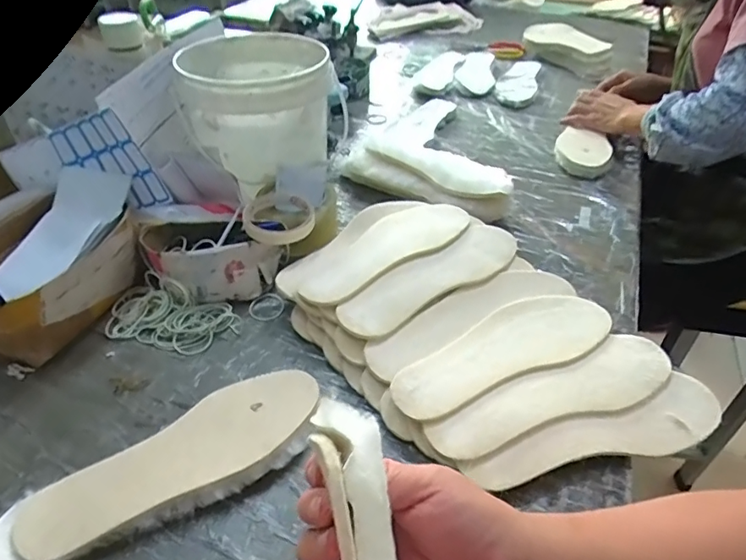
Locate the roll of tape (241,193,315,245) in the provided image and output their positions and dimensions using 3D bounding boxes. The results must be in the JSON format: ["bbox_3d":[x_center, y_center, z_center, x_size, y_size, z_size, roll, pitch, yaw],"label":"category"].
[{"bbox_3d":[-0.116,-0.077,0.627,0.085,0.025,0.085,-7,40,-10],"label":"roll of tape"}]

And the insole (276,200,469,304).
[{"bbox_3d":[0.006,-0.046,0.618,0.255,0.011,0.108,-28,48,-30],"label":"insole"}]

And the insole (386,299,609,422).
[{"bbox_3d":[0.132,0.069,0.518,0.255,0.018,0.086,-15,42,-21],"label":"insole"}]

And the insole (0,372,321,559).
[{"bbox_3d":[-0.164,0.156,0.432,0.260,0.033,0.091,-22,45,-25],"label":"insole"}]

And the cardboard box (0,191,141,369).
[{"bbox_3d":[-0.366,-0.005,0.568,0.142,0.096,0.175,17,42,18],"label":"cardboard box"}]

